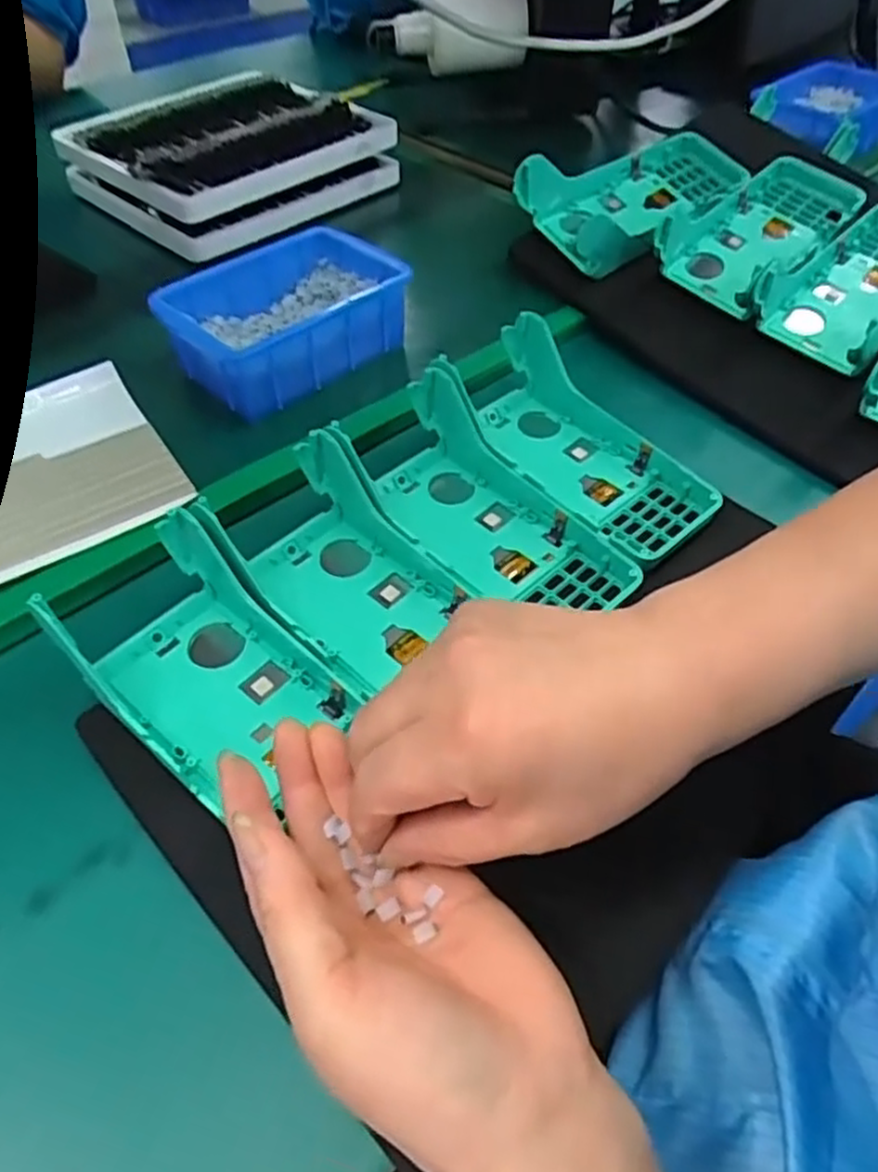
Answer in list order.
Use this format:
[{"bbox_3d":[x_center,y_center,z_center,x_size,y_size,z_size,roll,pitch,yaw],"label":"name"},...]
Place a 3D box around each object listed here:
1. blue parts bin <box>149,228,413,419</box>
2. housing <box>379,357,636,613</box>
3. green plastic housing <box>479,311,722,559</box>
[{"bbox_3d":[-0.105,-0.180,0.499,0.159,0.052,0.111,-34,57,-27],"label":"blue parts bin"},{"bbox_3d":[0.022,-0.047,0.389,0.080,0.056,0.169,-33,57,-27],"label":"housing"},{"bbox_3d":[0.079,-0.086,0.426,0.076,0.050,0.161,-33,57,-27],"label":"green plastic housing"}]

